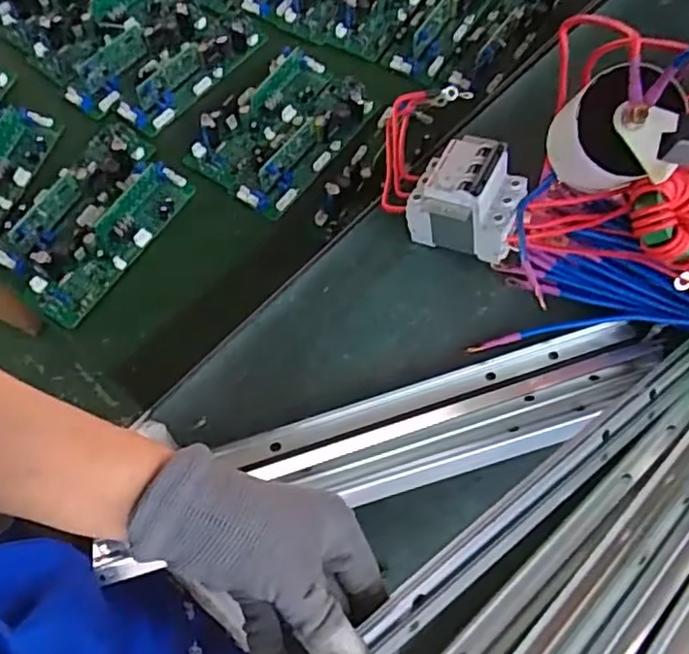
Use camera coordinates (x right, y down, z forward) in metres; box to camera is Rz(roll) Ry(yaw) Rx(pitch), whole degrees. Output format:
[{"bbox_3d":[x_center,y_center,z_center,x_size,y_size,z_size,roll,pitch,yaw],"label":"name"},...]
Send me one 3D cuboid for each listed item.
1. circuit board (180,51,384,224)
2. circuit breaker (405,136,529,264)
[{"bbox_3d":[-0.060,-0.199,0.659,0.114,0.031,0.174,33,70,14],"label":"circuit board"},{"bbox_3d":[0.093,-0.100,0.508,0.082,0.071,0.070,16,67,8],"label":"circuit breaker"}]

